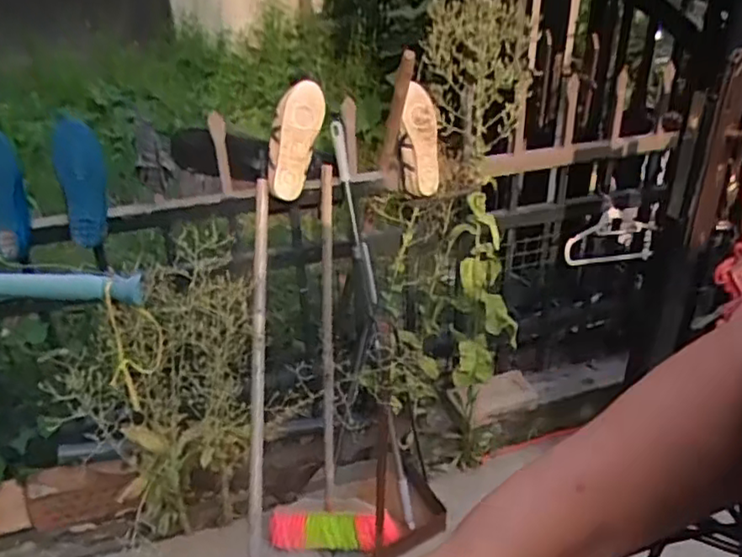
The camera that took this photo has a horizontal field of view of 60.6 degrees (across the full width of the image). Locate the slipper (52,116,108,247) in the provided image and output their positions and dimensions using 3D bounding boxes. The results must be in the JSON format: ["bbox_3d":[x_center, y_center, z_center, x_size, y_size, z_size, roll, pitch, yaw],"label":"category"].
[{"bbox_3d":[-0.554,-0.181,1.222,0.088,0.237,0.062,-9,7,-18],"label":"slipper"}]

